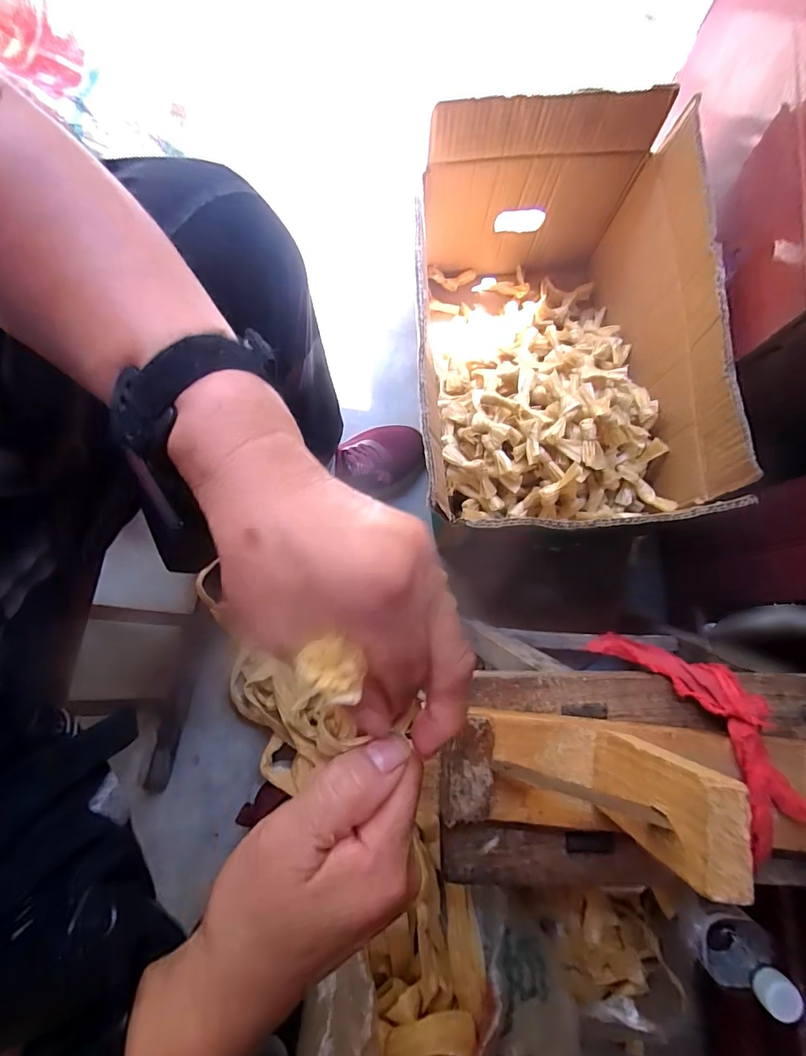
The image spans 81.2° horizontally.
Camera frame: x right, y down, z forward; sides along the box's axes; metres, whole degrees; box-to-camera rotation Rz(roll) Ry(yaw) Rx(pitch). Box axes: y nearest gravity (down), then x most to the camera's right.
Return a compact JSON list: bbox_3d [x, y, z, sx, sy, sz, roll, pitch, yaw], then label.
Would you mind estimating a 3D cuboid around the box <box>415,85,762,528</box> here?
[{"bbox_3d":[0.167,-0.209,0.579,0.301,0.258,0.463,-2,79,-1],"label":"box"}]

